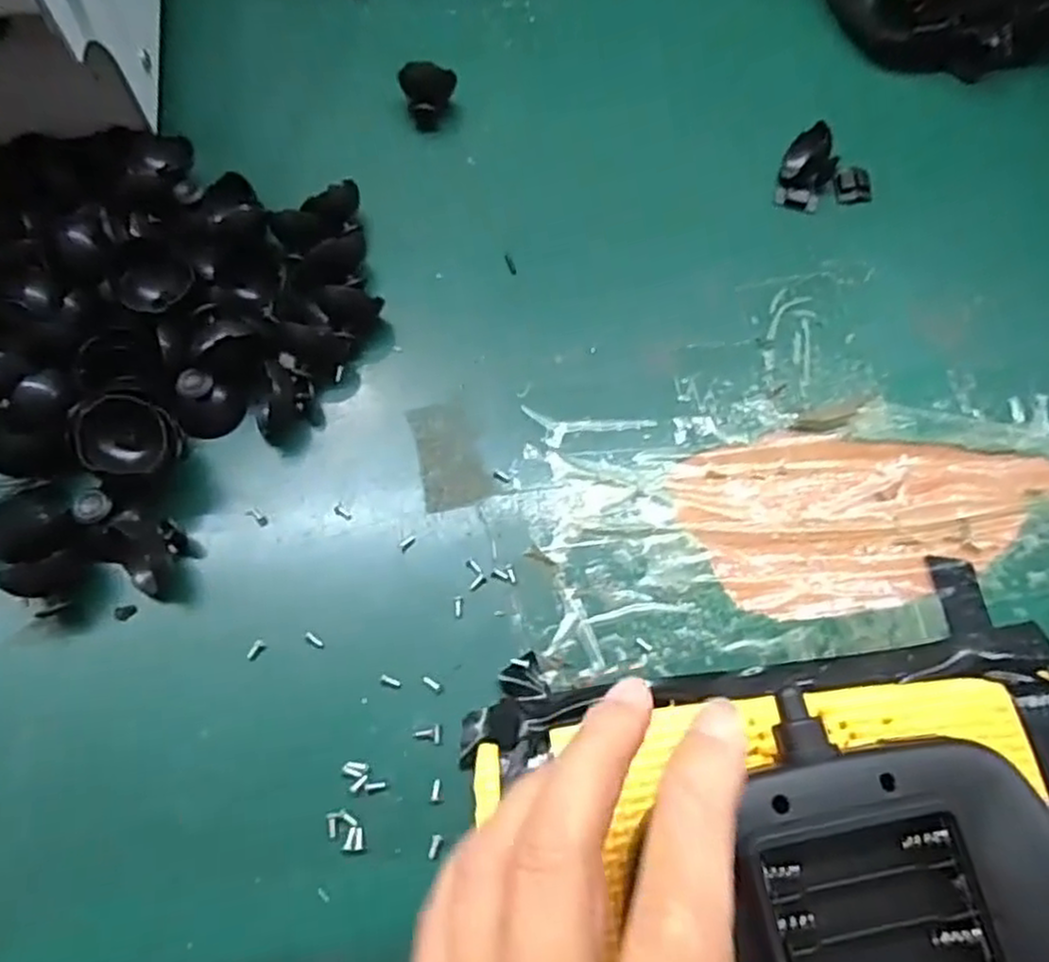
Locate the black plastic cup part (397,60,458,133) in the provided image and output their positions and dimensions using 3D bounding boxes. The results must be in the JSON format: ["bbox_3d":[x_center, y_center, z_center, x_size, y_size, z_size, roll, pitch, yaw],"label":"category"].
[{"bbox_3d":[-0.046,-0.182,0.346,0.024,0.023,0.019,8,67,2],"label":"black plastic cup part"}]

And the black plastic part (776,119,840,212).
[{"bbox_3d":[0.130,-0.143,0.333,0.023,0.019,0.034,20,68,7],"label":"black plastic part"}]

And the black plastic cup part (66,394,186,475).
[{"bbox_3d":[-0.135,-0.016,0.250,0.030,0.016,0.030,12,61,-22],"label":"black plastic cup part"}]

